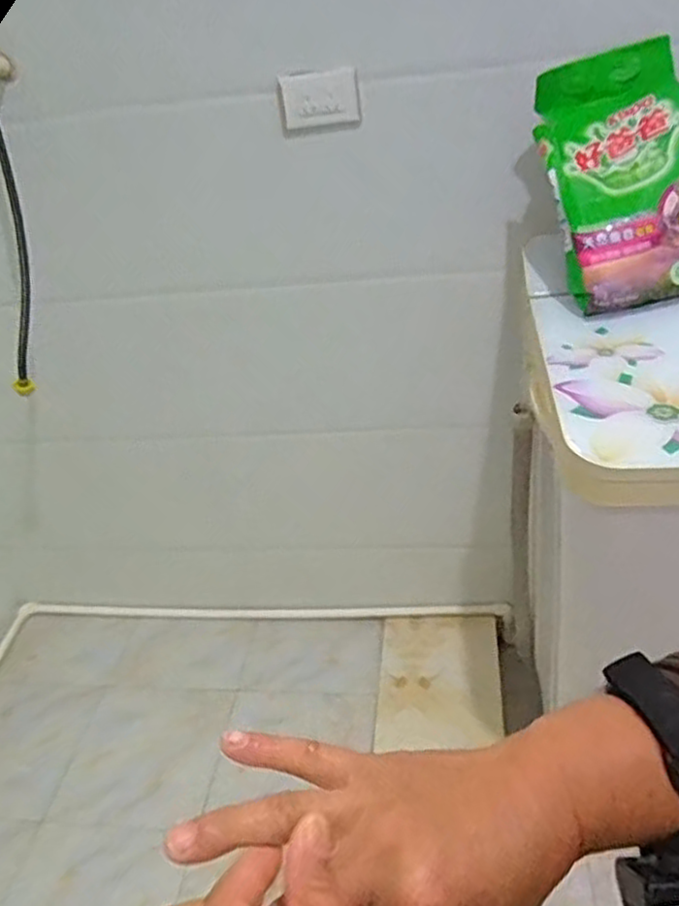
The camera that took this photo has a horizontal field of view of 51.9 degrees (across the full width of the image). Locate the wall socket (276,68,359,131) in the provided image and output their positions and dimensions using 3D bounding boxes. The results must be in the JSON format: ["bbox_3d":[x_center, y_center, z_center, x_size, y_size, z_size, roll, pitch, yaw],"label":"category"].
[{"bbox_3d":[-0.029,-0.535,1.053,0.116,0.073,0.019,0,33,12],"label":"wall socket"}]

